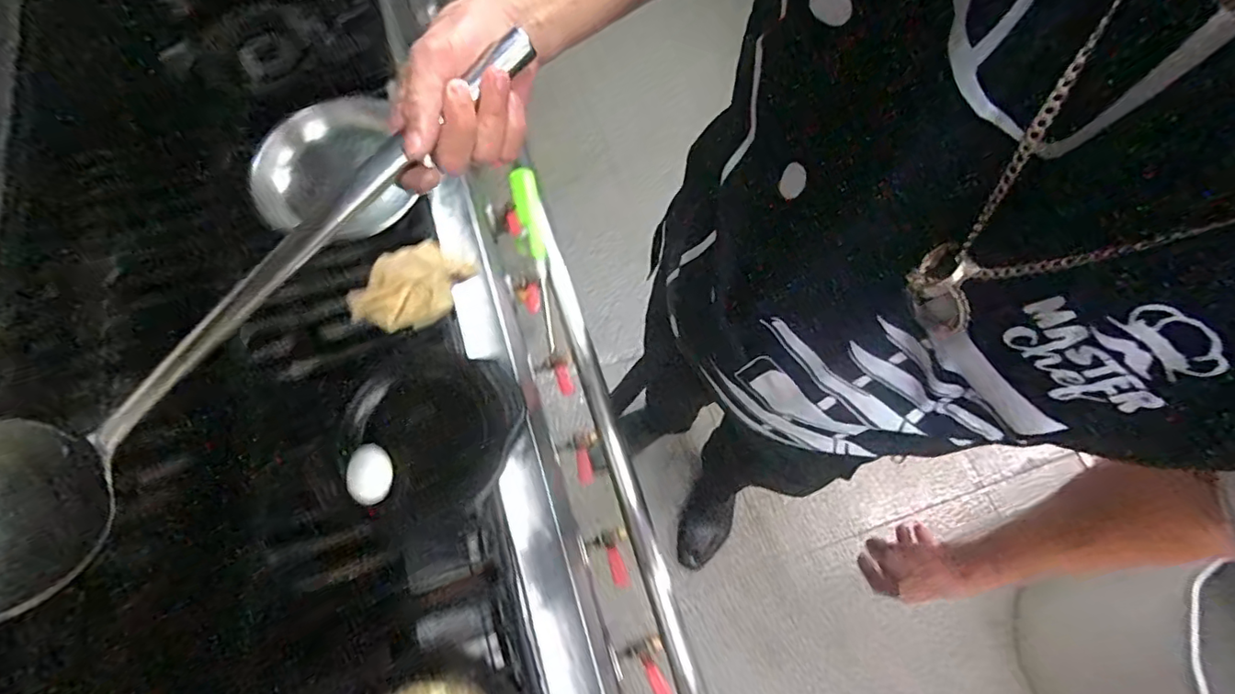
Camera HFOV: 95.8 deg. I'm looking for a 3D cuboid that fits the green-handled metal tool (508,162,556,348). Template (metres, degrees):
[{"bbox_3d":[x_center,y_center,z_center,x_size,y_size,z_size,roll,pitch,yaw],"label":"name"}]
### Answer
[{"bbox_3d":[-0.105,-0.119,0.748,0.033,0.029,0.243,-12,88,-6],"label":"green-handled metal tool"}]

